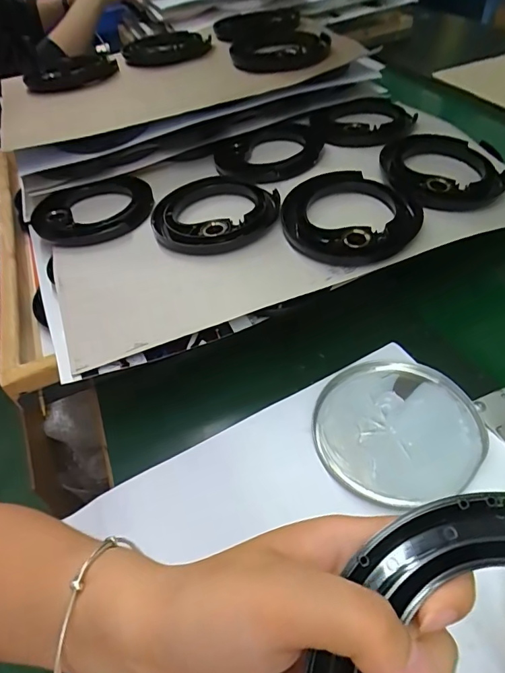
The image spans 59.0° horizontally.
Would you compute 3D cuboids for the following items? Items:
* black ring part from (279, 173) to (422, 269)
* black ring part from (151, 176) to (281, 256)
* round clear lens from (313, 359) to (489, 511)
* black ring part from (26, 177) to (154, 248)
[{"bbox_3d":[0.097,-0.120,0.439,0.130,0.014,0.130,-4,47,4],"label":"black ring part"},{"bbox_3d":[-0.040,-0.129,0.469,0.132,0.016,0.132,2,48,9],"label":"black ring part"},{"bbox_3d":[0.118,0.074,0.367,0.125,0.018,0.131,-4,47,4],"label":"round clear lens"},{"bbox_3d":[-0.182,-0.146,0.512,0.131,0.013,0.131,-4,47,4],"label":"black ring part"}]

